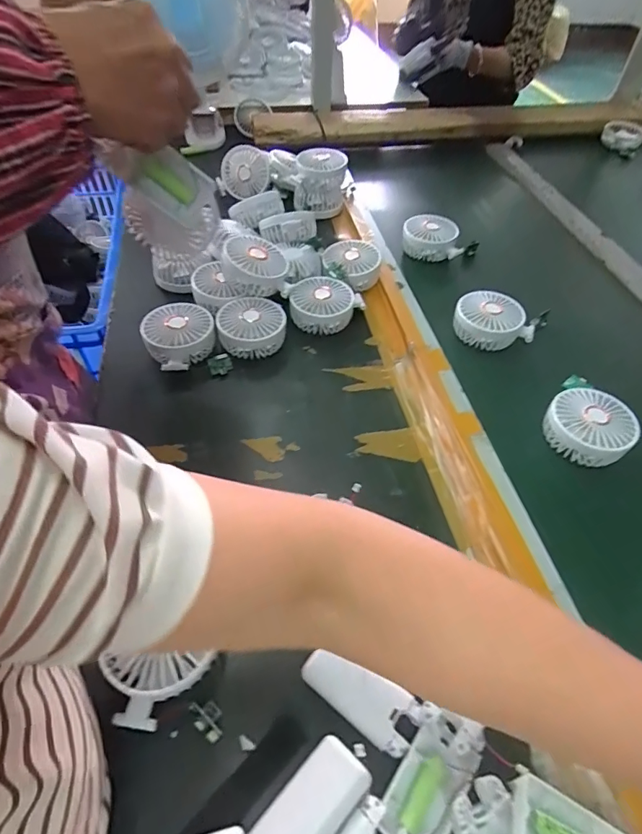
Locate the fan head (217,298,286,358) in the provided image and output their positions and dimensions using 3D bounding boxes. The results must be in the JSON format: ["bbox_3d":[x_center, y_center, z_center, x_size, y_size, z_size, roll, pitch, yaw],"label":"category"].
[{"bbox_3d":[-0.090,-0.116,0.598,0.086,0.047,0.080,-9,50,-8],"label":"fan head"}]

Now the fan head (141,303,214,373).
[{"bbox_3d":[-0.182,-0.104,0.577,0.081,0.035,0.093,21,53,17],"label":"fan head"}]

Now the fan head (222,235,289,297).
[{"bbox_3d":[-0.090,-0.206,0.615,0.077,0.042,0.088,-18,63,-23],"label":"fan head"}]

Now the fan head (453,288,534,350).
[{"bbox_3d":[0.228,-0.127,0.620,0.083,0.051,0.086,0,49,0],"label":"fan head"}]

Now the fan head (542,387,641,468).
[{"bbox_3d":[0.297,0.009,0.502,0.084,0.037,0.081,0,49,0],"label":"fan head"}]

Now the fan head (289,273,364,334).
[{"bbox_3d":[0.004,-0.154,0.635,0.087,0.048,0.091,23,53,18],"label":"fan head"}]

